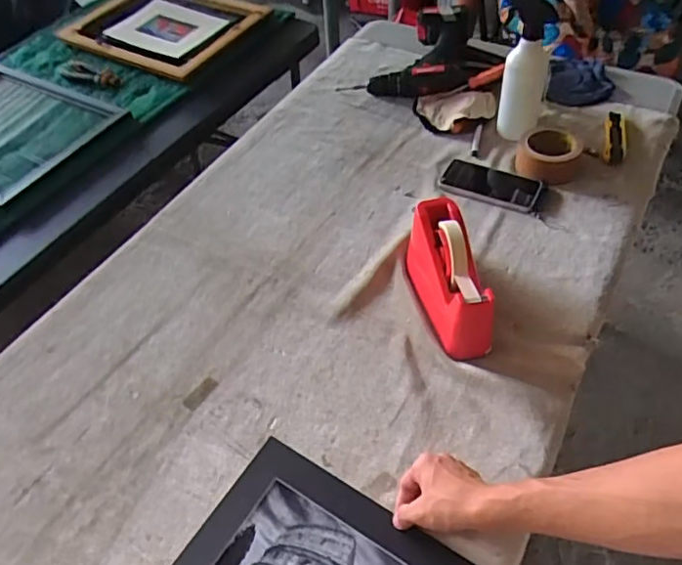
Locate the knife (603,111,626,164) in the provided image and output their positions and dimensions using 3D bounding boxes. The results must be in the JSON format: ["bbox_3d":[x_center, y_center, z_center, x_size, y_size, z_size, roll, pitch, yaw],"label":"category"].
[{"bbox_3d":[0.486,-0.260,0.970,0.035,0.013,0.160,11,52,14],"label":"knife"}]

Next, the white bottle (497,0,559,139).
[{"bbox_3d":[0.319,-0.359,0.946,0.067,0.233,0.088,18,54,20],"label":"white bottle"}]

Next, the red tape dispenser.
[{"bbox_3d":[0.140,-0.008,0.739,0.077,0.108,0.210,-11,50,-3],"label":"red tape dispenser"}]

